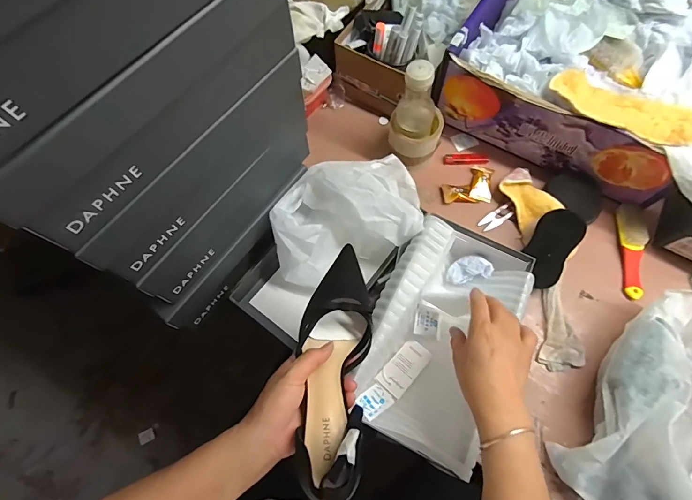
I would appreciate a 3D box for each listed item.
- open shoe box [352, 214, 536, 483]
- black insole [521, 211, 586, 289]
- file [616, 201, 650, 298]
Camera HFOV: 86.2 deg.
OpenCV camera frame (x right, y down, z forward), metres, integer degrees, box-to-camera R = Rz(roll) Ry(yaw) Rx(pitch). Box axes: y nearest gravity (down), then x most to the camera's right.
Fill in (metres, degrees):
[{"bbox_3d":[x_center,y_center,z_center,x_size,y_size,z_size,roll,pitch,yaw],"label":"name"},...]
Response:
[{"bbox_3d":[0.128,0.110,0.510,0.171,0.093,0.294,27,76,12],"label":"open shoe box"},{"bbox_3d":[0.320,-0.002,0.575,0.060,0.034,0.124,21,86,10],"label":"black insole"},{"bbox_3d":[0.459,-0.004,0.594,0.043,0.020,0.163,16,70,8],"label":"file"}]

